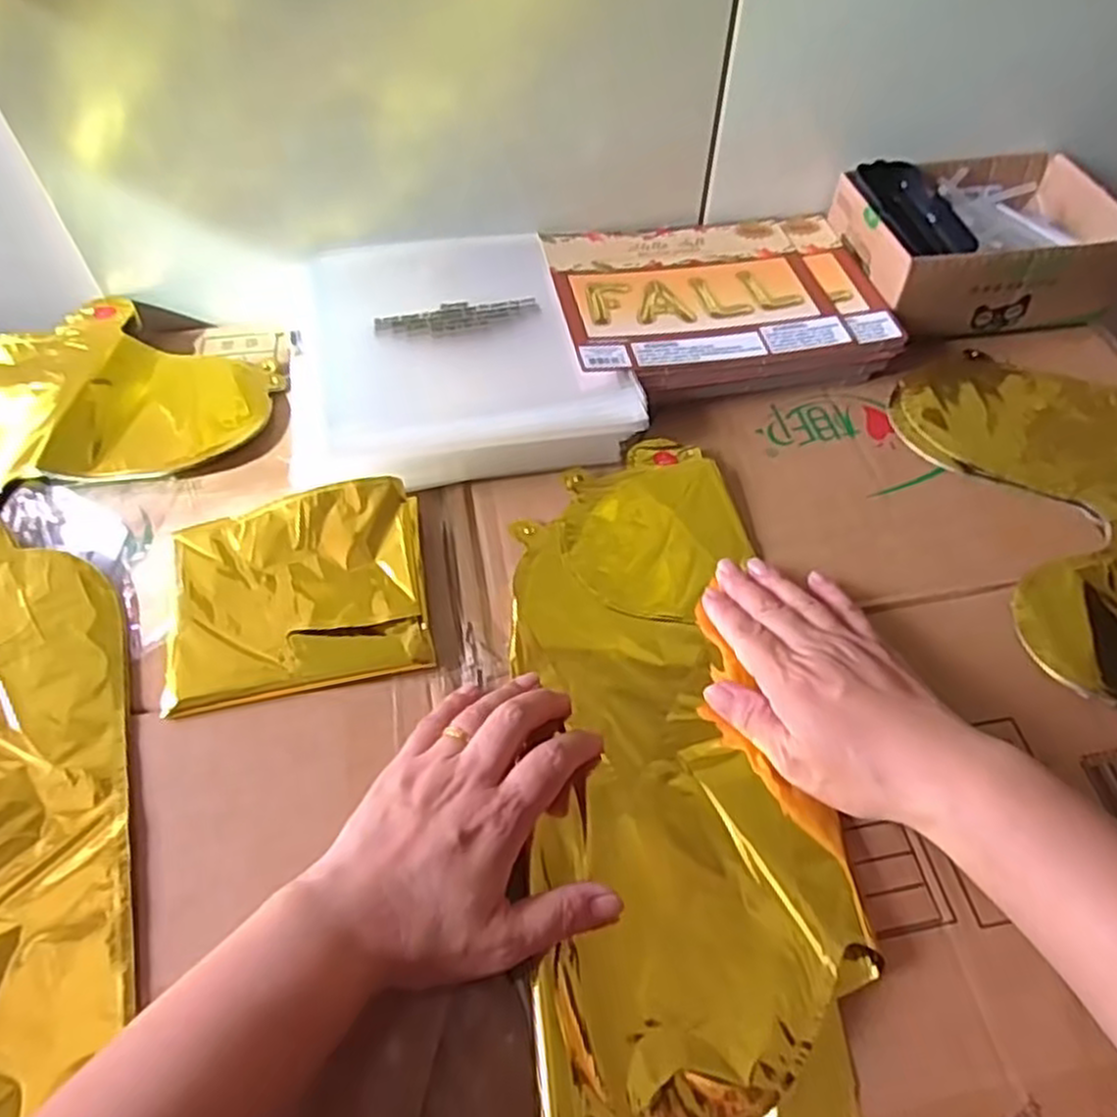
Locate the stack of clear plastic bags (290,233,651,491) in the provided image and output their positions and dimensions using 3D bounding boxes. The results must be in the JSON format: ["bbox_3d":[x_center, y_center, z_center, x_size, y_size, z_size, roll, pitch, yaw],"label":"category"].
[{"bbox_3d":[-0.076,-0.146,0.535,0.215,0.033,0.227,-12,58,-9],"label":"stack of clear plastic bags"}]

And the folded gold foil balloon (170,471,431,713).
[{"bbox_3d":[-0.144,0.016,0.435,0.136,0.016,0.123,-9,58,-7],"label":"folded gold foil balloon"}]

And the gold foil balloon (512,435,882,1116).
[{"bbox_3d":[0.056,0.118,0.386,0.142,0.018,0.429,-4,55,-1],"label":"gold foil balloon"}]

